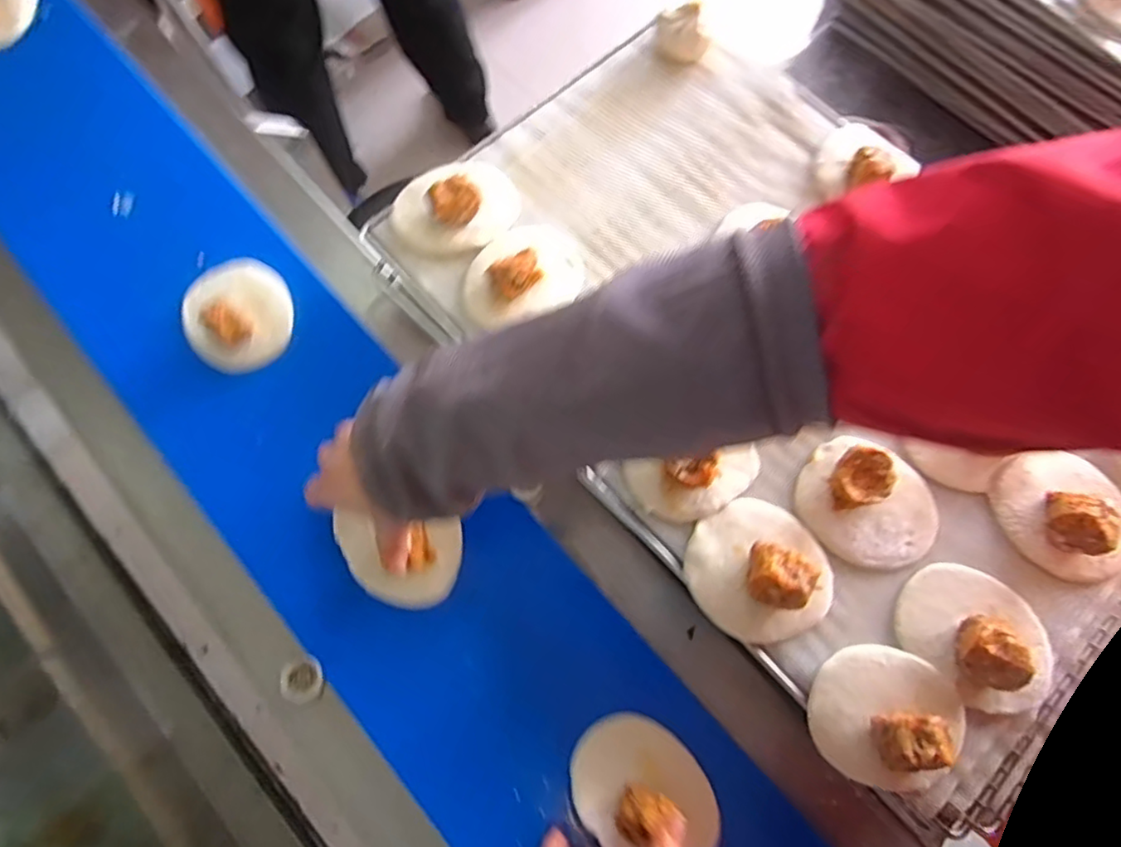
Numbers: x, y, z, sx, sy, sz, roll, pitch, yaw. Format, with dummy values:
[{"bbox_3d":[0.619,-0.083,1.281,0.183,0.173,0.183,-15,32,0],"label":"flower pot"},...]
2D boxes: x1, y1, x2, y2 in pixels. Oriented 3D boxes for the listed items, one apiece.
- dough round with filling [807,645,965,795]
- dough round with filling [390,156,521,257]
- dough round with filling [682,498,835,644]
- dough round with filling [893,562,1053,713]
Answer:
[{"bbox_3d":[0.215,0.190,0.390,0.094,0.039,0.083,14,74,4],"label":"dough round with filling"},{"bbox_3d":[-0.090,-0.190,0.510,0.102,0.033,0.084,-22,74,-6],"label":"dough round with filling"},{"bbox_3d":[0.138,0.098,0.417,0.094,0.033,0.092,0,73,0],"label":"dough round with filling"},{"bbox_3d":[0.286,0.141,0.406,0.104,0.034,0.081,41,78,11],"label":"dough round with filling"}]

